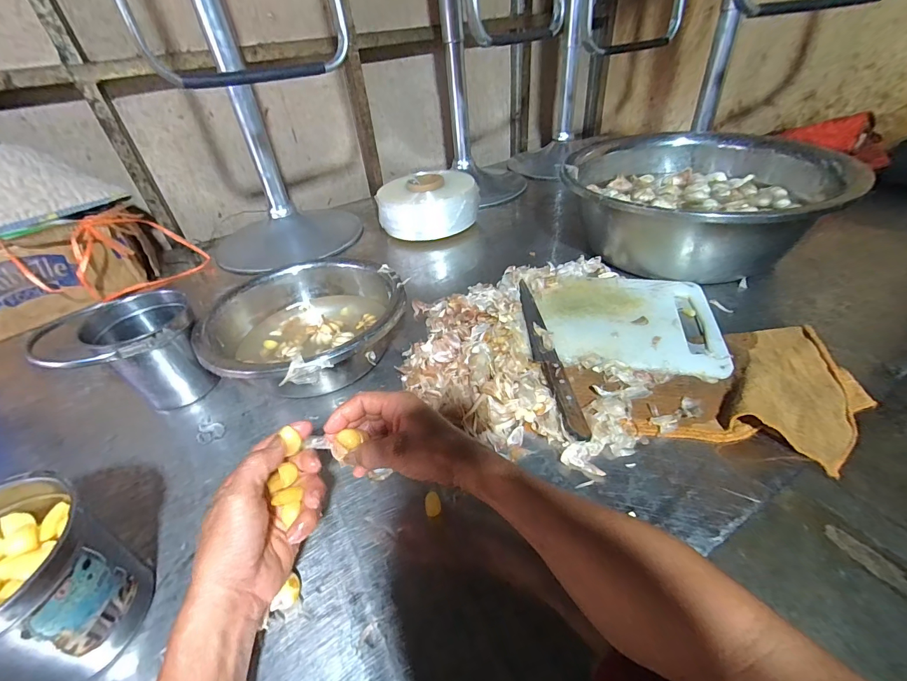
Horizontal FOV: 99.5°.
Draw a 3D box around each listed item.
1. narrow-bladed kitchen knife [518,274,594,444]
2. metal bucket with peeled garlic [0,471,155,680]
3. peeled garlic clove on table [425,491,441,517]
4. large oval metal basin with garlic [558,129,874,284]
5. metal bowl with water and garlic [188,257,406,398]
[{"bbox_3d":[0.134,0.006,0.574,0.036,0.015,0.339,-6,41,-1],"label":"narrow-bladed kitchen knife"},{"bbox_3d":[-0.347,0.209,0.312,0.126,0.132,0.141,-4,41,2],"label":"metal bucket with peeled garlic"},{"bbox_3d":[-0.022,0.174,0.408,0.016,0.008,0.023,-9,41,-4],"label":"peeled garlic clove on table"},{"bbox_3d":[0.454,-0.267,0.750,0.439,0.159,0.417,20,47,26],"label":"large oval metal basin with garlic"},{"bbox_3d":[-0.210,-0.011,0.595,0.278,0.123,0.245,12,44,19],"label":"metal bowl with water and garlic"}]

